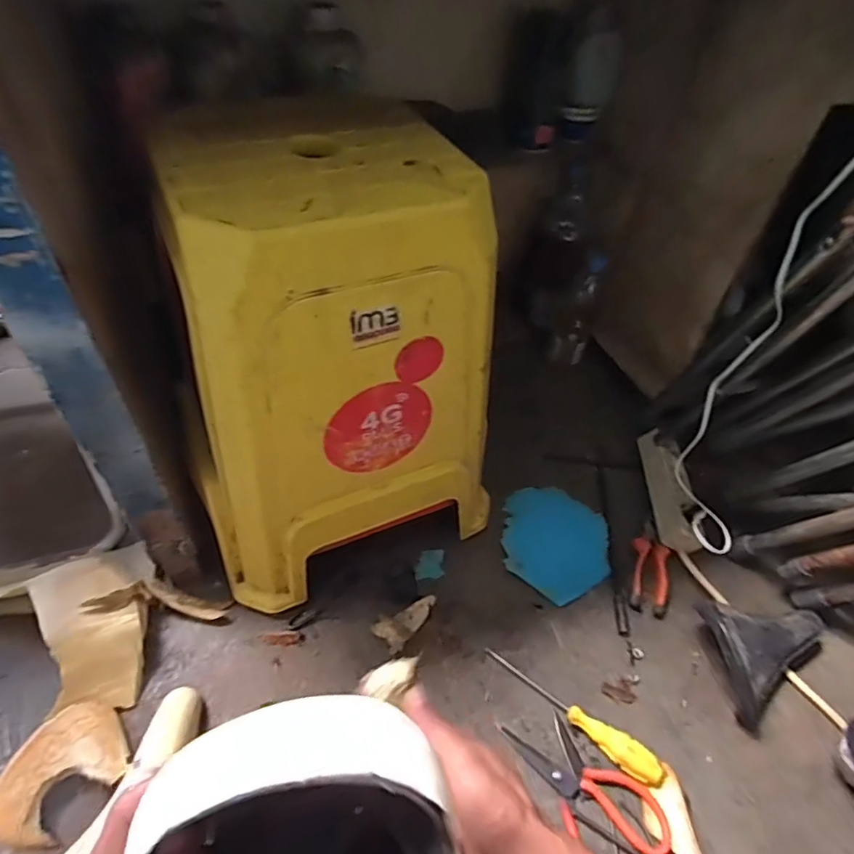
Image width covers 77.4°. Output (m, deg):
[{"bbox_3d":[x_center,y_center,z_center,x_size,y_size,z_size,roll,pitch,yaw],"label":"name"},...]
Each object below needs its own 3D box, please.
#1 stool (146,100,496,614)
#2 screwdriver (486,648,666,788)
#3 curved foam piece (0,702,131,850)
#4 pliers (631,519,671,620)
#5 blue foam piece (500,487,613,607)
[{"bbox_3d":[-0.115,-0.062,0.605,0.323,0.451,0.271,-15,53,-21],"label":"stool"},{"bbox_3d":[0.167,0.327,0.614,0.219,0.029,0.028,33,53,21],"label":"screwdriver"},{"bbox_3d":[-0.368,0.345,0.531,0.094,0.038,0.123,37,54,24],"label":"curved foam piece"},{"bbox_3d":[0.312,0.196,0.744,0.047,0.021,0.130,15,48,7],"label":"pliers"},{"bbox_3d":[0.184,0.163,0.766,0.147,0.023,0.171,1,48,-6],"label":"blue foam piece"}]

